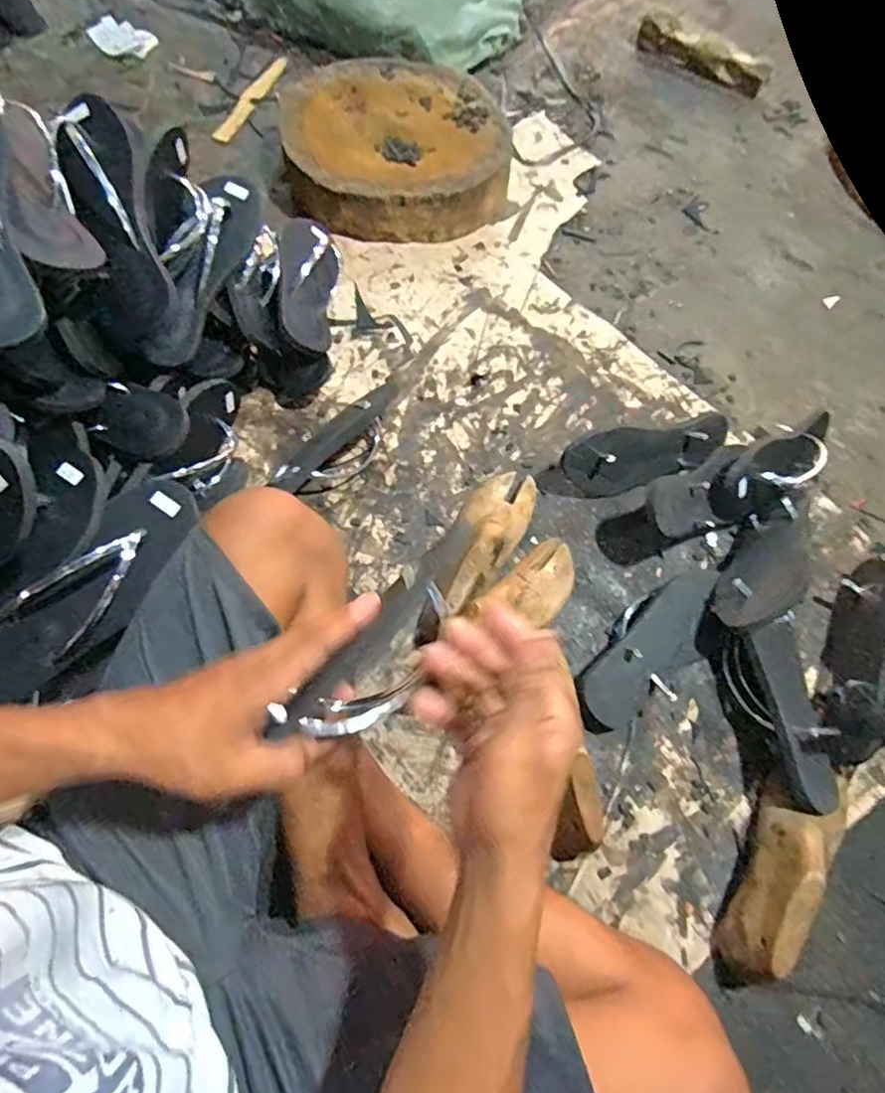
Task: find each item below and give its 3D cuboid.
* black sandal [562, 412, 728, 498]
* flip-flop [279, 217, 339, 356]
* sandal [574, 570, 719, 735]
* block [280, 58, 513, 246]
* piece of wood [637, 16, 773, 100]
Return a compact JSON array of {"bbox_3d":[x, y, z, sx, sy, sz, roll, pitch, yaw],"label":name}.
[{"bbox_3d":[0.263,-0.117,0.739,0.217,0.091,0.032,-14,40,-6],"label":"black sandal"},{"bbox_3d":[-0.177,-0.368,0.772,0.078,0.059,0.218,-5,69,-4],"label":"flip-flop"},{"bbox_3d":[0.241,0.118,0.669,0.222,0.051,0.091,-41,75,-16],"label":"sandal"},{"bbox_3d":[-0.078,-0.650,0.947,0.347,0.107,0.347,1,68,-2],"label":"block"},{"bbox_3d":[0.498,-0.948,1.115,0.264,0.037,0.058,34,71,10],"label":"piece of wood"}]

